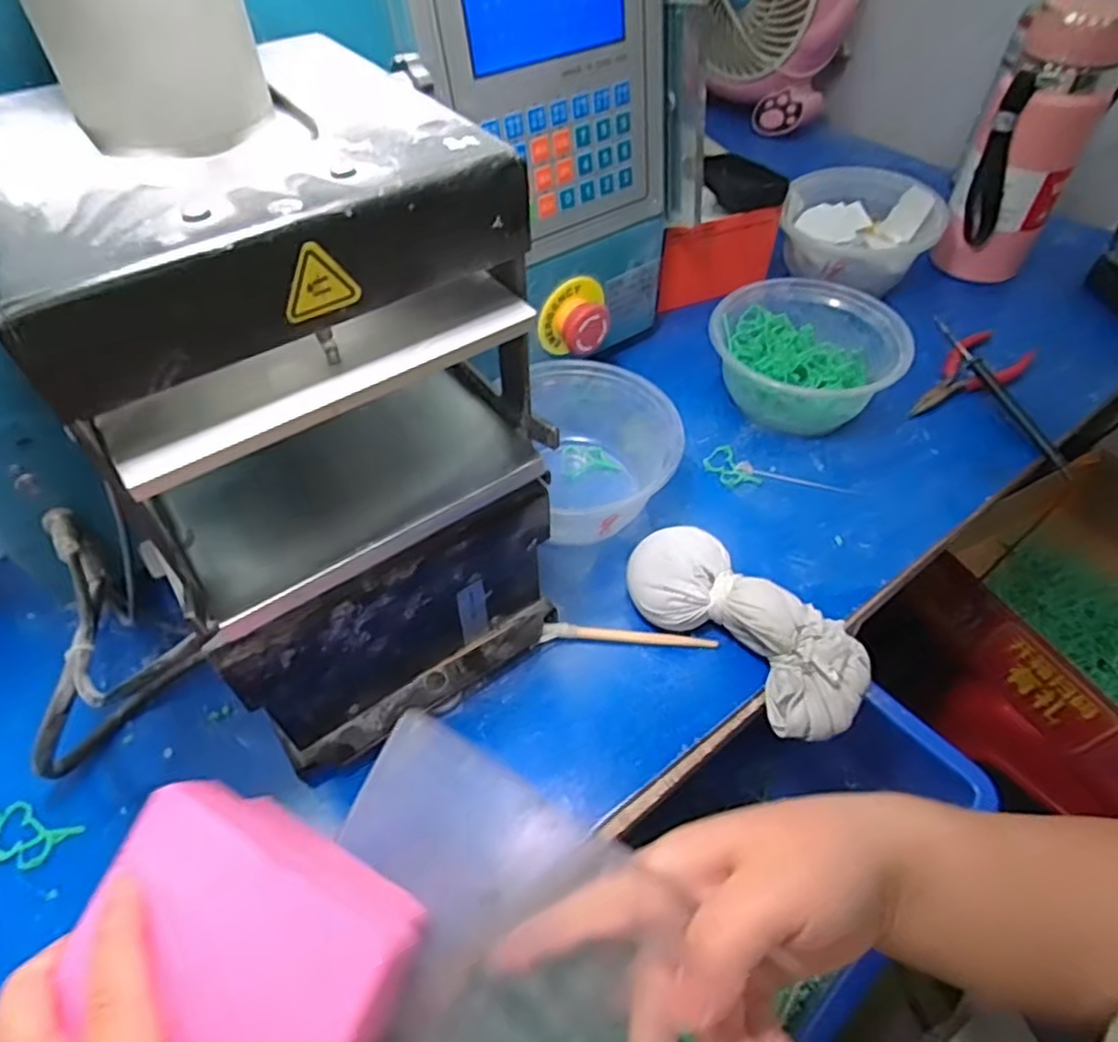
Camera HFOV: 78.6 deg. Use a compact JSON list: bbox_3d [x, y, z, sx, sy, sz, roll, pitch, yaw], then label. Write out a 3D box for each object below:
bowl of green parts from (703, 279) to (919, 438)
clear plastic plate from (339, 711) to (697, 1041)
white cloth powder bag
[{"bbox_3d":[0.177,-0.121,0.506,0.129,0.060,0.115,4,50,3],"label":"bowl of green parts"},{"bbox_3d":[-0.022,0.171,0.244,0.165,0.008,0.131,26,80,21],"label":"clear plastic plate"},{"bbox_3d":[0.101,0.057,0.375,0.138,0.040,0.056,37,59,26],"label":"white cloth powder bag"}]

